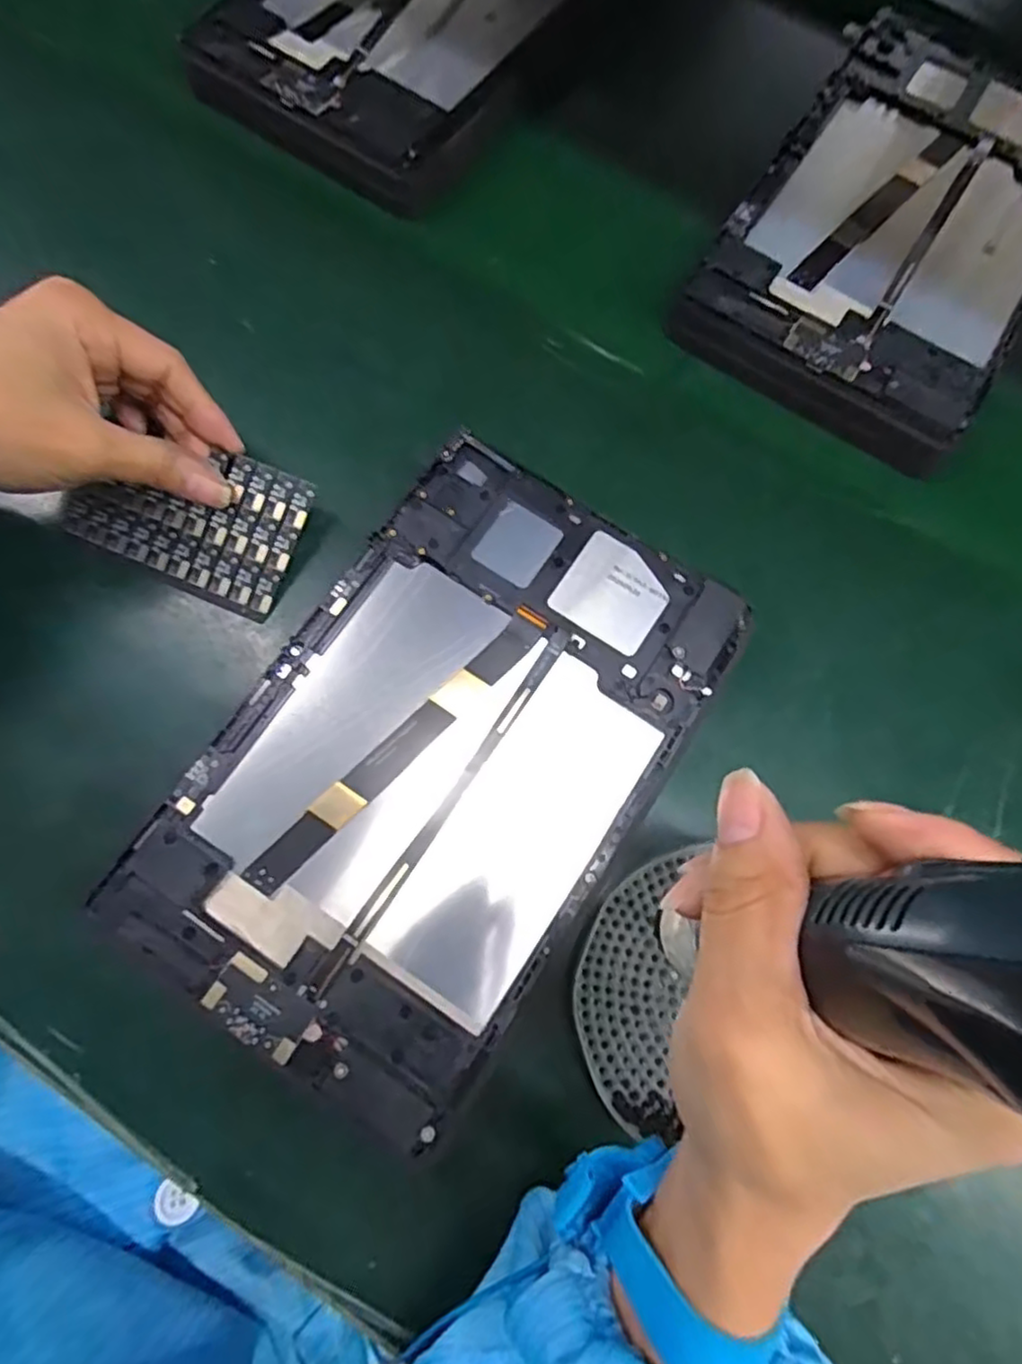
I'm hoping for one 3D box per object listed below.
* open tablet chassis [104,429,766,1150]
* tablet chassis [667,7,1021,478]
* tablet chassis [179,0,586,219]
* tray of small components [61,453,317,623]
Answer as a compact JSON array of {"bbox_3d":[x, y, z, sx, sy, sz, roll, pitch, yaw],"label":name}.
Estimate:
[{"bbox_3d":[-0.026,0.029,0.273,0.149,0.011,0.231,34,77,7],"label":"open tablet chassis"},{"bbox_3d":[0.206,-0.242,0.360,0.150,0.012,0.266,30,78,7],"label":"tablet chassis"},{"bbox_3d":[-0.048,-0.392,0.405,0.155,0.031,0.284,29,72,6],"label":"tablet chassis"},{"bbox_3d":[-0.142,-0.075,0.308,0.100,0.004,0.064,24,94,3],"label":"tray of small components"}]

